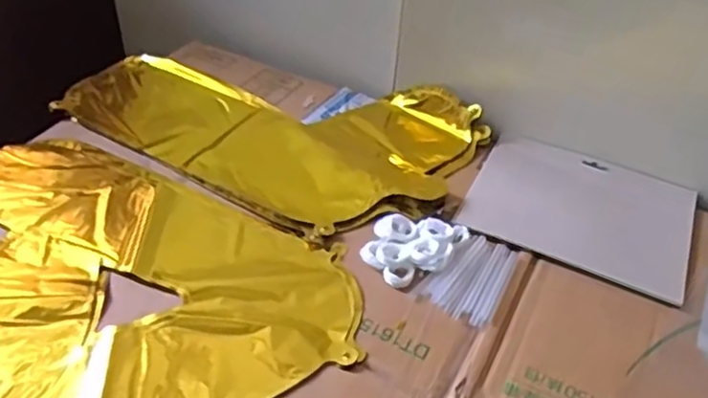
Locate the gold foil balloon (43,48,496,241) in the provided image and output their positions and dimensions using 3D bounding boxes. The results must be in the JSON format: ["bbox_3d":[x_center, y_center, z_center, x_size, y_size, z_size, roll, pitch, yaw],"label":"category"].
[{"bbox_3d":[-0.084,-0.087,0.682,0.388,0.032,0.233,25,45,21],"label":"gold foil balloon"}]

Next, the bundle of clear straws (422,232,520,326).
[{"bbox_3d":[0.097,0.061,0.530,0.054,0.008,0.087,24,45,21],"label":"bundle of clear straws"}]

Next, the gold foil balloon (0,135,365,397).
[{"bbox_3d":[-0.177,0.078,0.504,0.338,0.030,0.366,-3,42,-6],"label":"gold foil balloon"}]

